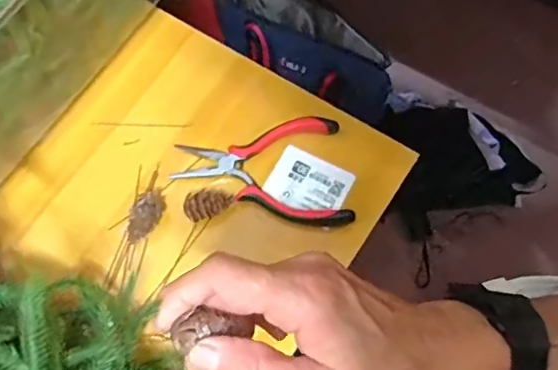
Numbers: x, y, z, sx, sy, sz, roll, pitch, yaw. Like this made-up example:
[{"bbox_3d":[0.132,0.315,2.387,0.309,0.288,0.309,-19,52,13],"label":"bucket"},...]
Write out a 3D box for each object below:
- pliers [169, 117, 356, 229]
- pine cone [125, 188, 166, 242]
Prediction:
[{"bbox_3d":[-0.015,-0.005,0.428,0.129,0.018,0.083,-6,70,1],"label":"pliers"},{"bbox_3d":[-0.099,0.022,0.422,0.020,0.027,0.044,16,71,8],"label":"pine cone"}]

